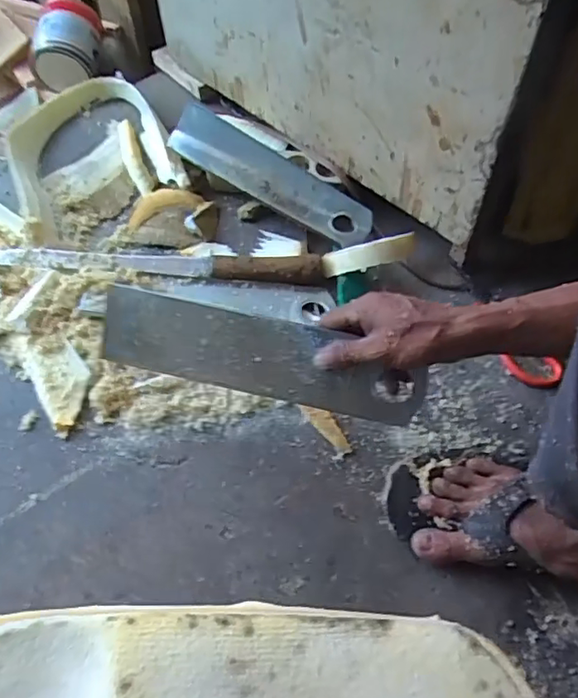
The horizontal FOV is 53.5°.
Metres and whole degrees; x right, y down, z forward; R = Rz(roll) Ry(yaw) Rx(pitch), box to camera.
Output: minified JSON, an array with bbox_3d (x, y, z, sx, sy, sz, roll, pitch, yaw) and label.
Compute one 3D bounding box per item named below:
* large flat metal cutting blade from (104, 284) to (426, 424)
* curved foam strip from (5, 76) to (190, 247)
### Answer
[{"bbox_3d":[-0.025,0.006,0.537,0.299,0.074,0.007,12,14,3],"label":"large flat metal cutting blade"},{"bbox_3d":[-0.291,-0.292,0.840,0.229,0.048,0.323,-19,61,-14],"label":"curved foam strip"}]

